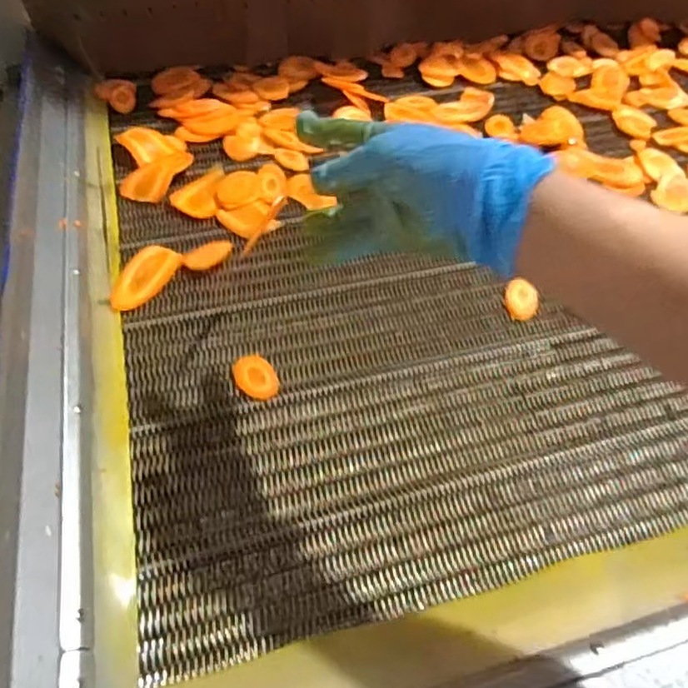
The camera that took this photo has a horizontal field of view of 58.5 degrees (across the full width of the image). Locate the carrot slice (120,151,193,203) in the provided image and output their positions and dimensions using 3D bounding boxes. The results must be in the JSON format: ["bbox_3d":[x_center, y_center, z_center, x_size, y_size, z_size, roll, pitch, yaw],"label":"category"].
[{"bbox_3d":[-0.208,-0.190,0.694,0.041,0.014,0.087,39,71,24],"label":"carrot slice"}]

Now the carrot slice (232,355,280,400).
[{"bbox_3d":[-0.077,0.029,0.539,0.034,0.004,0.048,-23,57,-21],"label":"carrot slice"}]

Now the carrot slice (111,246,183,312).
[{"bbox_3d":[-0.195,-0.065,0.601,0.046,0.006,0.088,14,52,7],"label":"carrot slice"}]

